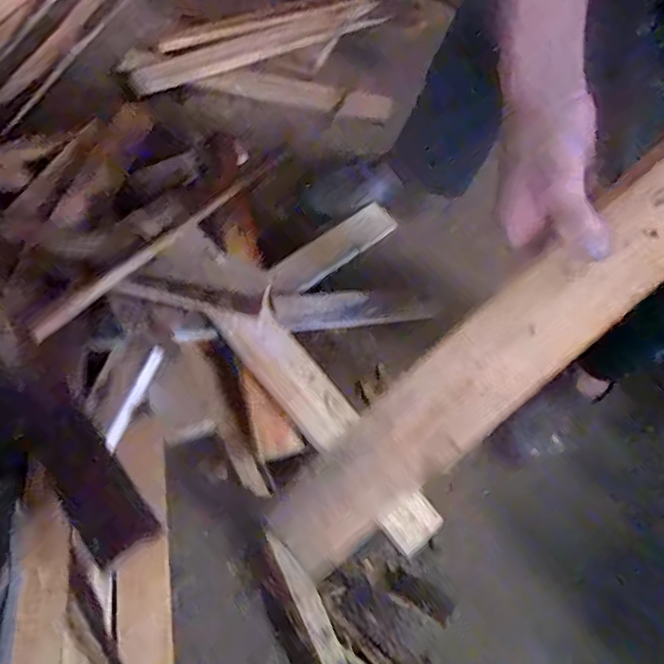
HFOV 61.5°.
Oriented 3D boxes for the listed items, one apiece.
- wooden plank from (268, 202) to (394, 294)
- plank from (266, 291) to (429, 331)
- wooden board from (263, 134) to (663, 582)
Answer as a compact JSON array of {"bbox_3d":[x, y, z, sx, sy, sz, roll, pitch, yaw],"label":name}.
[{"bbox_3d":[0.000,-0.120,0.799,0.220,0.023,0.058,-39,70,-21],"label":"wooden plank"},{"bbox_3d":[0.027,-0.030,0.755,0.219,0.014,0.052,-3,61,-18],"label":"plank"},{"bbox_3d":[0.133,-0.017,0.338,0.477,0.016,0.061,-45,68,13],"label":"wooden board"}]

